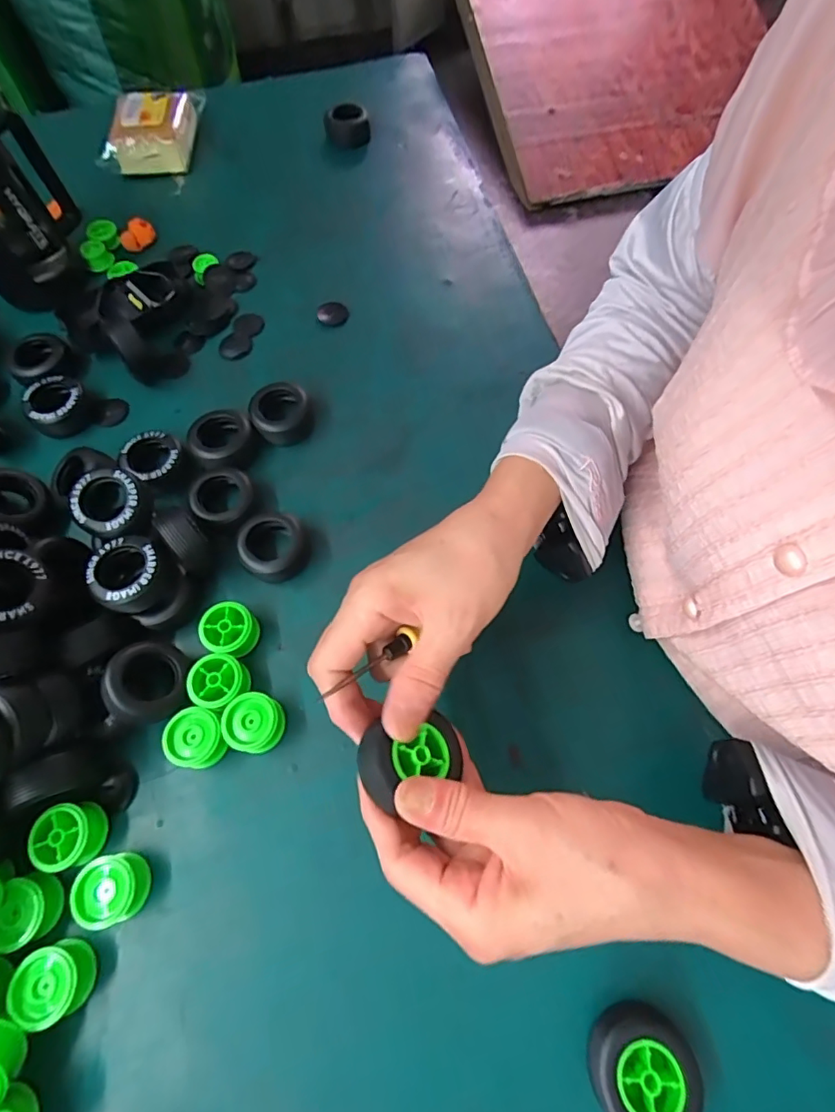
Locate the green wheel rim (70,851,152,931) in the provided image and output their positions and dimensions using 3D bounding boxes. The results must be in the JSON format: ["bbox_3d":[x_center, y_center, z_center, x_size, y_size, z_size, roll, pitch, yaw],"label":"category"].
[{"bbox_3d":[-0.169,0.185,0.293,0.032,0.024,0.033,-10,67,-4],"label":"green wheel rim"}]

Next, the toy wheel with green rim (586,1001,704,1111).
[{"bbox_3d":[0.109,0.250,0.256,0.048,0.024,0.045,0,66,0],"label":"toy wheel with green rim"}]

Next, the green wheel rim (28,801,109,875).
[{"bbox_3d":[-0.200,0.161,0.303,0.031,0.021,0.032,-17,67,-8],"label":"green wheel rim"}]

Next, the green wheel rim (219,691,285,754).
[{"bbox_3d":[-0.101,0.105,0.329,0.036,0.022,0.034,0,66,0],"label":"green wheel rim"}]

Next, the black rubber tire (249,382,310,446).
[{"bbox_3d":[-0.110,-0.115,0.424,0.043,0.023,0.047,-10,67,-5],"label":"black rubber tire"}]

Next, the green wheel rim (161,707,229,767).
[{"bbox_3d":[-0.135,0.113,0.325,0.033,0.022,0.034,-15,67,-7],"label":"green wheel rim"}]

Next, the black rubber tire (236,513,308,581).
[{"bbox_3d":[-0.102,-0.007,0.376,0.044,0.024,0.050,-10,67,-5],"label":"black rubber tire"}]

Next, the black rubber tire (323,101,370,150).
[{"bbox_3d":[-0.075,-0.466,0.571,0.047,0.027,0.040,-21,68,-9],"label":"black rubber tire"}]

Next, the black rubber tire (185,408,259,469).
[{"bbox_3d":[-0.151,-0.089,0.411,0.049,0.022,0.048,0,66,0],"label":"black rubber tire"}]

